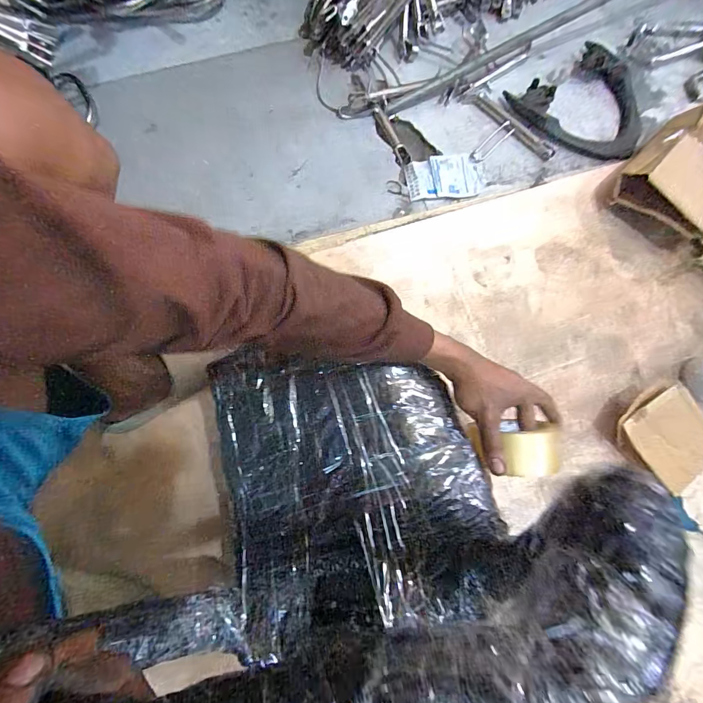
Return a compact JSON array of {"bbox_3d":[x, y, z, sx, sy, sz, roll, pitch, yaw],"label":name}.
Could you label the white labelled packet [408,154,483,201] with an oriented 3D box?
[{"bbox_3d":[0.209,-0.393,0.820,0.165,0.009,0.121,-4,74,-1],"label":"white labelled packet"}]

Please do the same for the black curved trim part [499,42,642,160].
[{"bbox_3d":[0.540,-0.597,0.855,0.302,0.041,0.302,28,76,8],"label":"black curved trim part"}]

